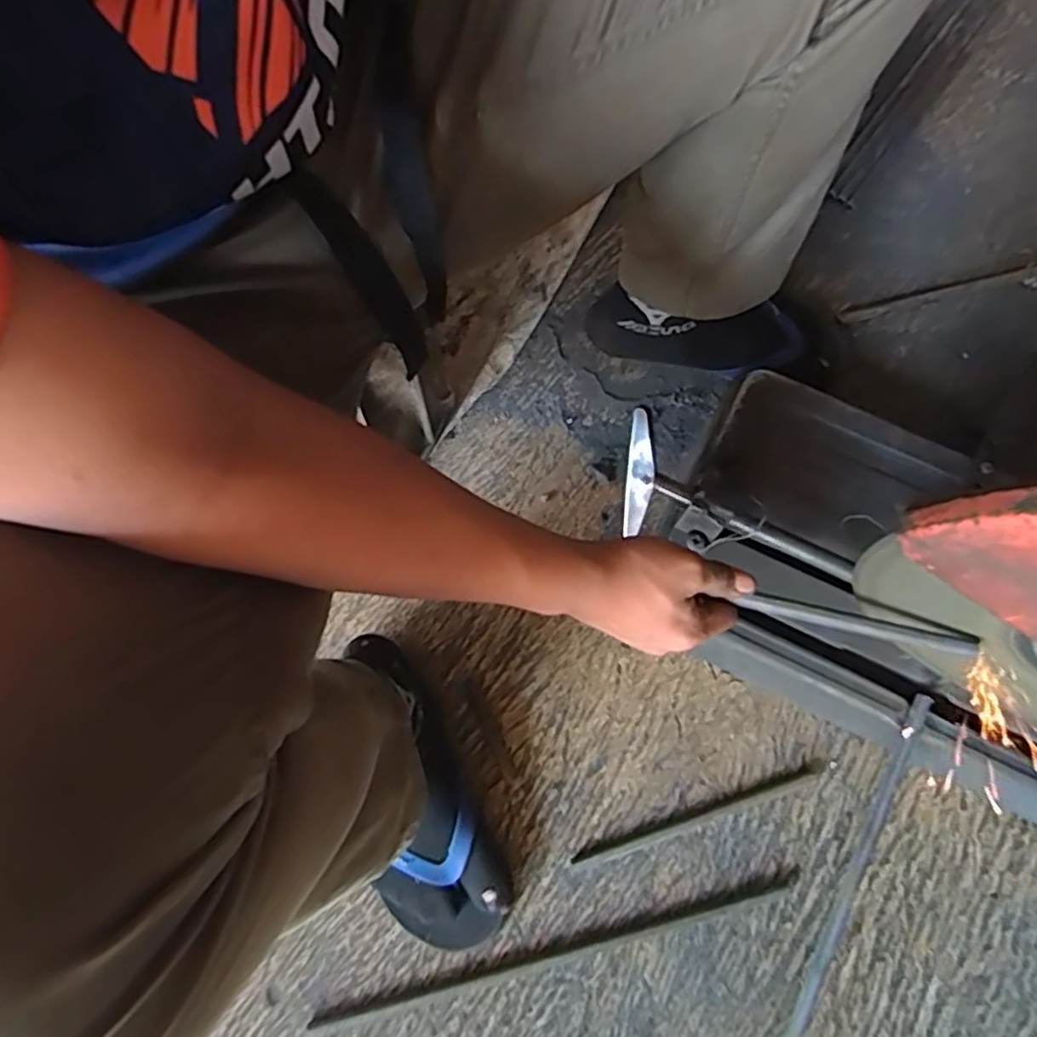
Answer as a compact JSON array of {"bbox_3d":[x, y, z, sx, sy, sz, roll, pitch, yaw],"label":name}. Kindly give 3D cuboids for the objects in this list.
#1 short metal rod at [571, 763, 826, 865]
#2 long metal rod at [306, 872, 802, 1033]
[{"bbox_3d":[0.156,0.254,0.580,0.226,0.004,0.011,-18,75,-4],"label":"short metal rod"},{"bbox_3d":[0.034,0.352,0.555,0.409,0.008,0.011,-15,74,-3],"label":"long metal rod"}]

